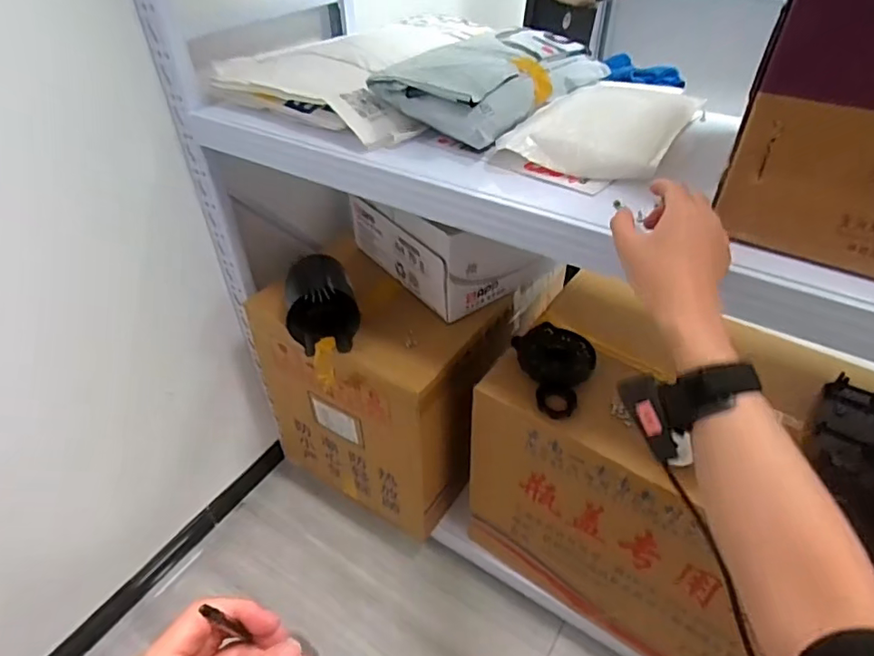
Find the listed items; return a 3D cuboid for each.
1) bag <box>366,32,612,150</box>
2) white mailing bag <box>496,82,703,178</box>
[{"bbox_3d":[0.091,-0.375,0.794,0.178,0.067,0.364,24,46,27],"label":"bag"},{"bbox_3d":[0.220,-0.263,0.703,0.180,0.035,0.250,23,46,26],"label":"white mailing bag"}]

